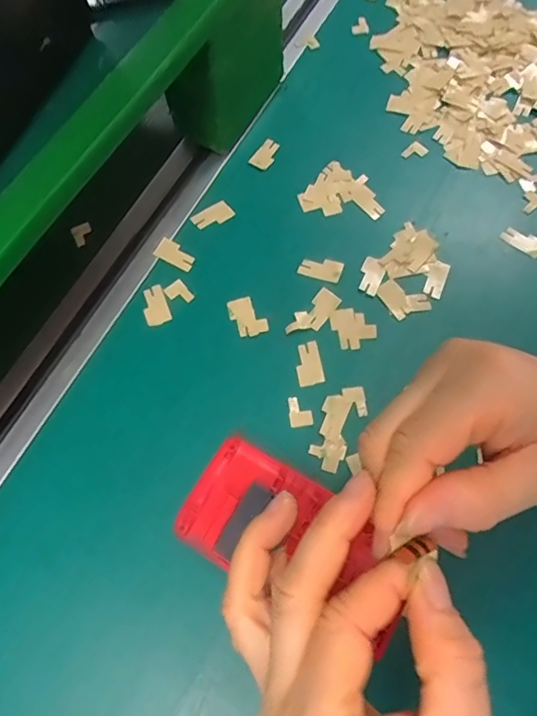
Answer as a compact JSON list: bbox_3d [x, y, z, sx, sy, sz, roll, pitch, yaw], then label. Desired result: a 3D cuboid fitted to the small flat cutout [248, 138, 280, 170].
[{"bbox_3d":[-0.001,-0.151,0.381,0.015,0.004,0.028,34,72,14],"label":"small flat cutout"}]

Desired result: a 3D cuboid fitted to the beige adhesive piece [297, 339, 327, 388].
[{"bbox_3d":[0.025,0.003,0.316,0.016,0.004,0.028,-9,68,-2],"label":"beige adhesive piece"}]

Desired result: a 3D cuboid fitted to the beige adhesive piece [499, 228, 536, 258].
[{"bbox_3d":[0.171,-0.079,0.344,0.028,0.004,0.015,35,73,15],"label":"beige adhesive piece"}]

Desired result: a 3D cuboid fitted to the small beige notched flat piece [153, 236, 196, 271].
[{"bbox_3d":[-0.062,-0.070,0.346,0.027,0.004,0.015,27,71,12],"label":"small beige notched flat piece"}]

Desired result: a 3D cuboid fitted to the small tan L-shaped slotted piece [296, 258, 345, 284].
[{"bbox_3d":[0.035,-0.060,0.341,0.028,0.004,0.016,16,69,8],"label":"small tan L-shaped slotted piece"}]

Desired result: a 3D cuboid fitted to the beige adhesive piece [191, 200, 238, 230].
[{"bbox_3d":[-0.039,-0.100,0.358,0.028,0.004,0.017,-37,71,-12],"label":"beige adhesive piece"}]

